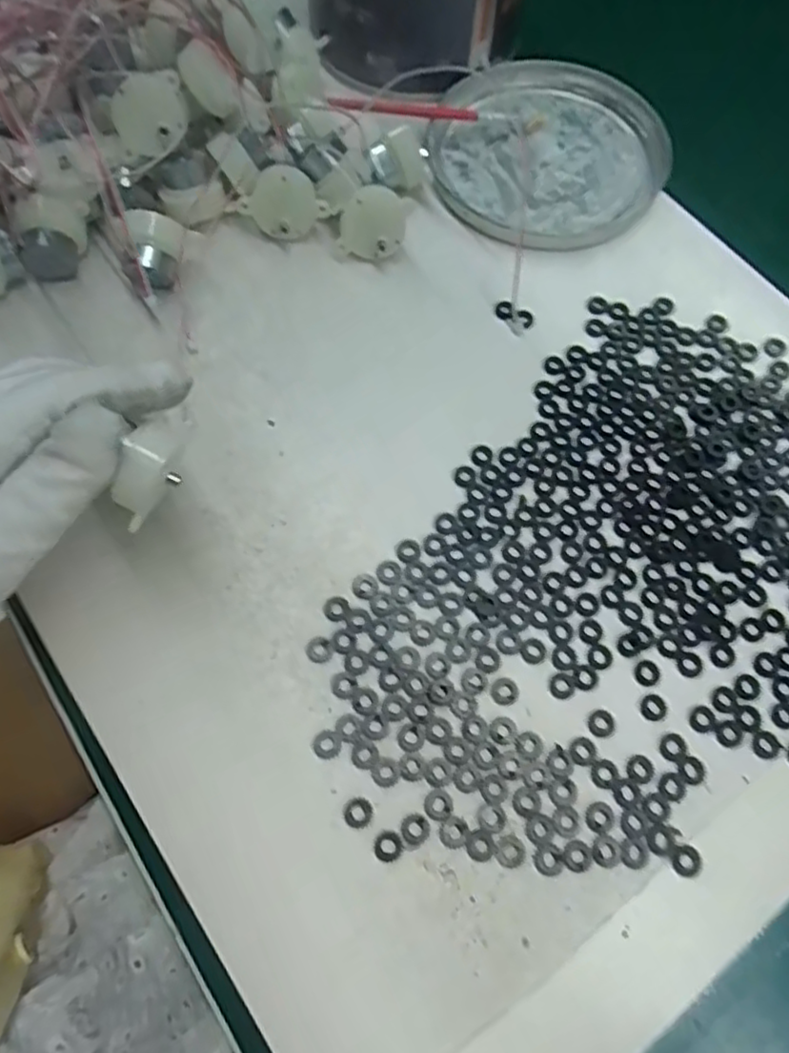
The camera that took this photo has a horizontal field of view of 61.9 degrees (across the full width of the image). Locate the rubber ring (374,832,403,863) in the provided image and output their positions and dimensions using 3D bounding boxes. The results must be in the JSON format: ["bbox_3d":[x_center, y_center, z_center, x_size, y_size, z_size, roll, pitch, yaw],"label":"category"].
[{"bbox_3d":[-0.002,0.115,0.235,0.010,0.004,0.010,1,68,-3],"label":"rubber ring"}]

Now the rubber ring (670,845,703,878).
[{"bbox_3d":[0.106,0.121,0.238,0.011,0.004,0.010,1,68,-3],"label":"rubber ring"}]

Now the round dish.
[{"bbox_3d":[0.091,-0.216,0.375,0.151,0.011,0.128,-36,74,-16],"label":"round dish"}]

